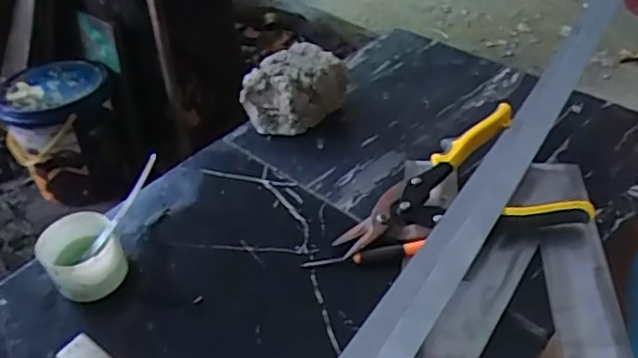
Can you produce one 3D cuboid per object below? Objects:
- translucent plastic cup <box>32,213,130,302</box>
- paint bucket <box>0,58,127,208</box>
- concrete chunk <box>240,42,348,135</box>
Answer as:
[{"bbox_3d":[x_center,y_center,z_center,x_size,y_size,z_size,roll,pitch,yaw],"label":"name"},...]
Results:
[{"bbox_3d":[-0.216,0.073,0.547,0.064,0.057,0.065,-3,44,3],"label":"translucent plastic cup"},{"bbox_3d":[-0.524,-0.095,1.263,0.233,0.246,0.200,-26,48,-20],"label":"paint bucket"},{"bbox_3d":[-0.030,-0.103,0.702,0.108,0.069,0.080,-35,51,-27],"label":"concrete chunk"}]

